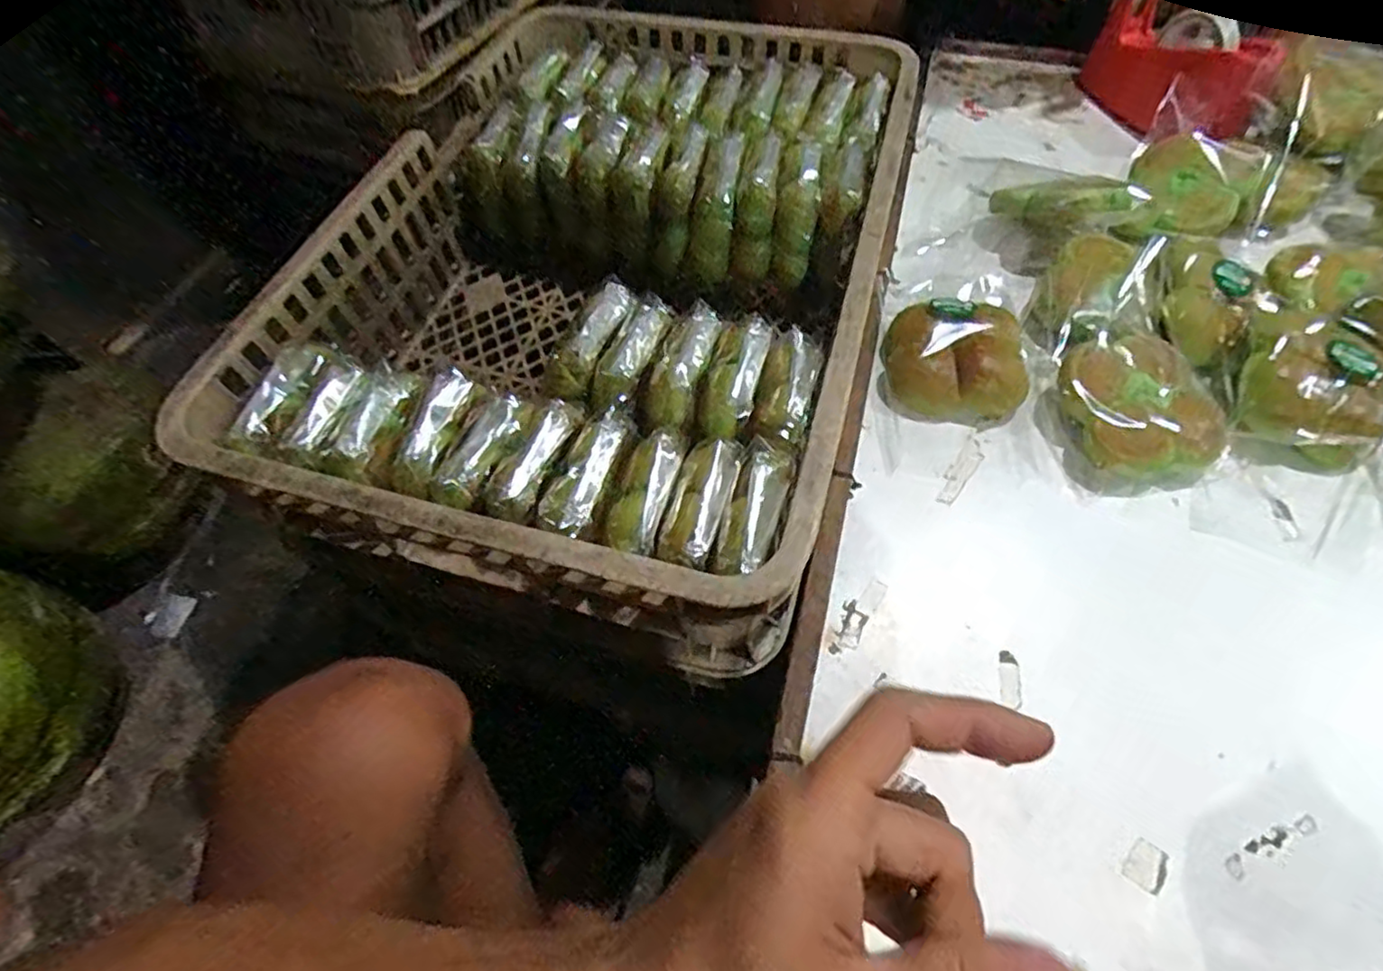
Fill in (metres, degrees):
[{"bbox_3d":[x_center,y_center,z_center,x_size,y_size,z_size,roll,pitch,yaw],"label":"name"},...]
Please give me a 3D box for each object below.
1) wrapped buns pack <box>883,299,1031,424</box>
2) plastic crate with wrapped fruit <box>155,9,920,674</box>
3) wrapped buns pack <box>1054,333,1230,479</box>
[{"bbox_3d":[0.220,-0.103,0.553,0.113,0.044,0.101,0,57,3],"label":"wrapped buns pack"},{"bbox_3d":[-0.051,-0.187,0.574,0.423,0.132,0.608,15,60,12],"label":"plastic crate with wrapped fruit"},{"bbox_3d":[0.349,-0.061,0.517,0.103,0.045,0.110,-7,57,-1],"label":"wrapped buns pack"}]

